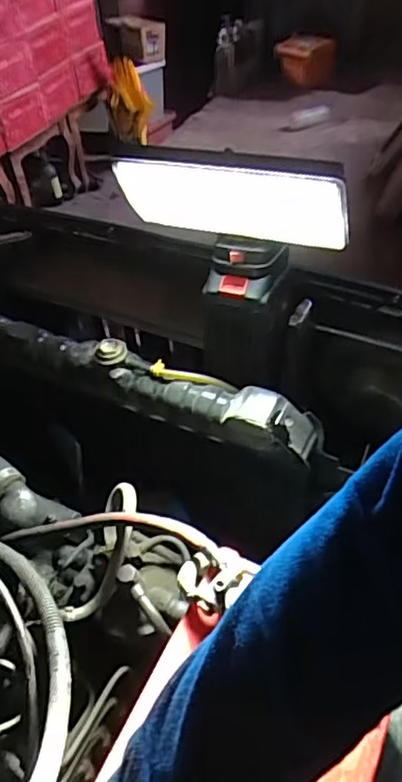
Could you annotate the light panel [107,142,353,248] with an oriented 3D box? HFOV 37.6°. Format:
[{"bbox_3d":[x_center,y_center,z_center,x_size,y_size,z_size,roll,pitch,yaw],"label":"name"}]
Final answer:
[{"bbox_3d":[0.029,-0.183,0.552,0.213,0.124,0.018,11,74,19],"label":"light panel"}]

